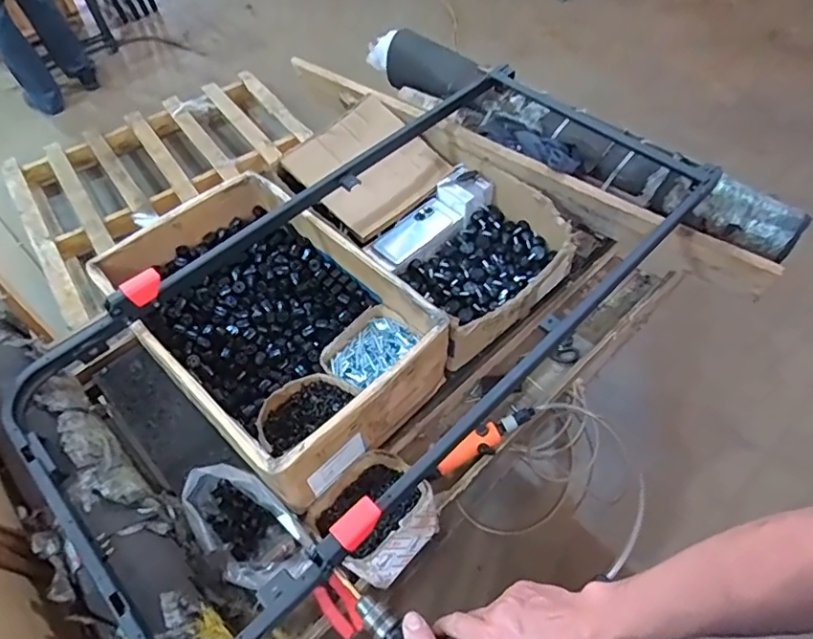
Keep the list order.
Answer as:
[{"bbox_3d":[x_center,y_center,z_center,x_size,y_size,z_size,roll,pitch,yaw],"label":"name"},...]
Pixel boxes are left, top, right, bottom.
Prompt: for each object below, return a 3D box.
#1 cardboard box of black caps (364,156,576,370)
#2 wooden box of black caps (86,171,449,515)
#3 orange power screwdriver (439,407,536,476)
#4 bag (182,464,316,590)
[{"bbox_3d":[0.115,-0.126,1.042,0.328,0.112,0.334,-30,59,-18],"label":"cardboard box of black caps"},{"bbox_3d":[-0.231,-0.001,0.936,0.353,0.139,0.533,-40,62,-23],"label":"wooden box of black caps"},{"bbox_3d":[0.127,0.199,0.907,0.181,0.032,0.043,-36,58,7],"label":"orange power screwdriver"},{"bbox_3d":[-0.234,0.294,0.796,0.202,0.121,0.108,36,64,24],"label":"bag"}]

